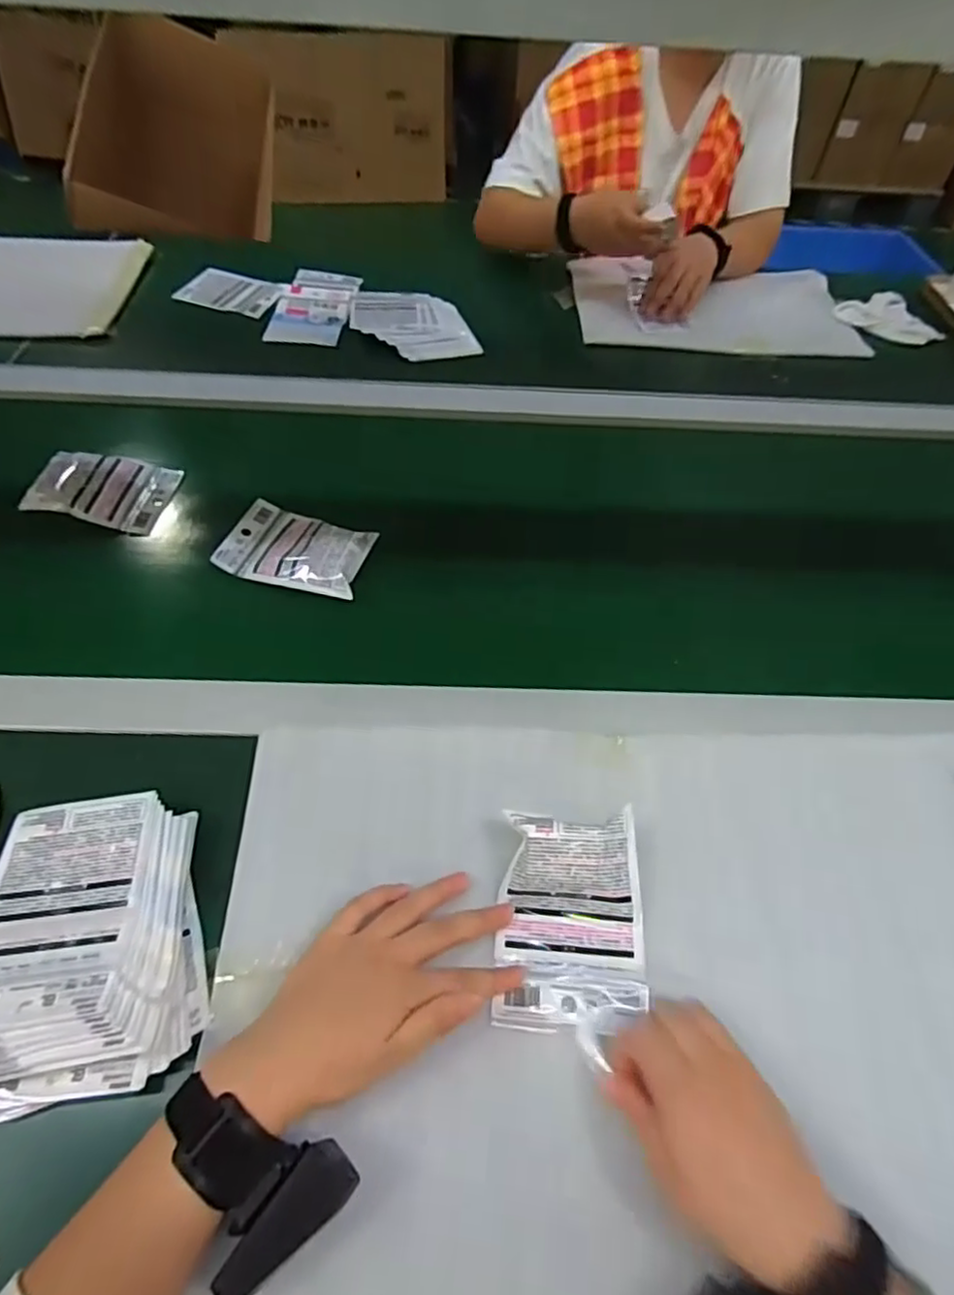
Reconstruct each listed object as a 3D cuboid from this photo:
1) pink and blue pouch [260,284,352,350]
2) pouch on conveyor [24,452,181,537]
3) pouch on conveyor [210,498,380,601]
[{"bbox_3d":[-0.233,-0.467,0.907,0.099,0.015,0.133,3,54,-1],"label":"pink and blue pouch"},{"bbox_3d":[-0.388,-0.164,0.675,0.123,0.032,0.096,3,54,-1],"label":"pouch on conveyor"},{"bbox_3d":[-0.175,-0.099,0.627,0.134,0.019,0.092,12,54,5],"label":"pouch on conveyor"}]

